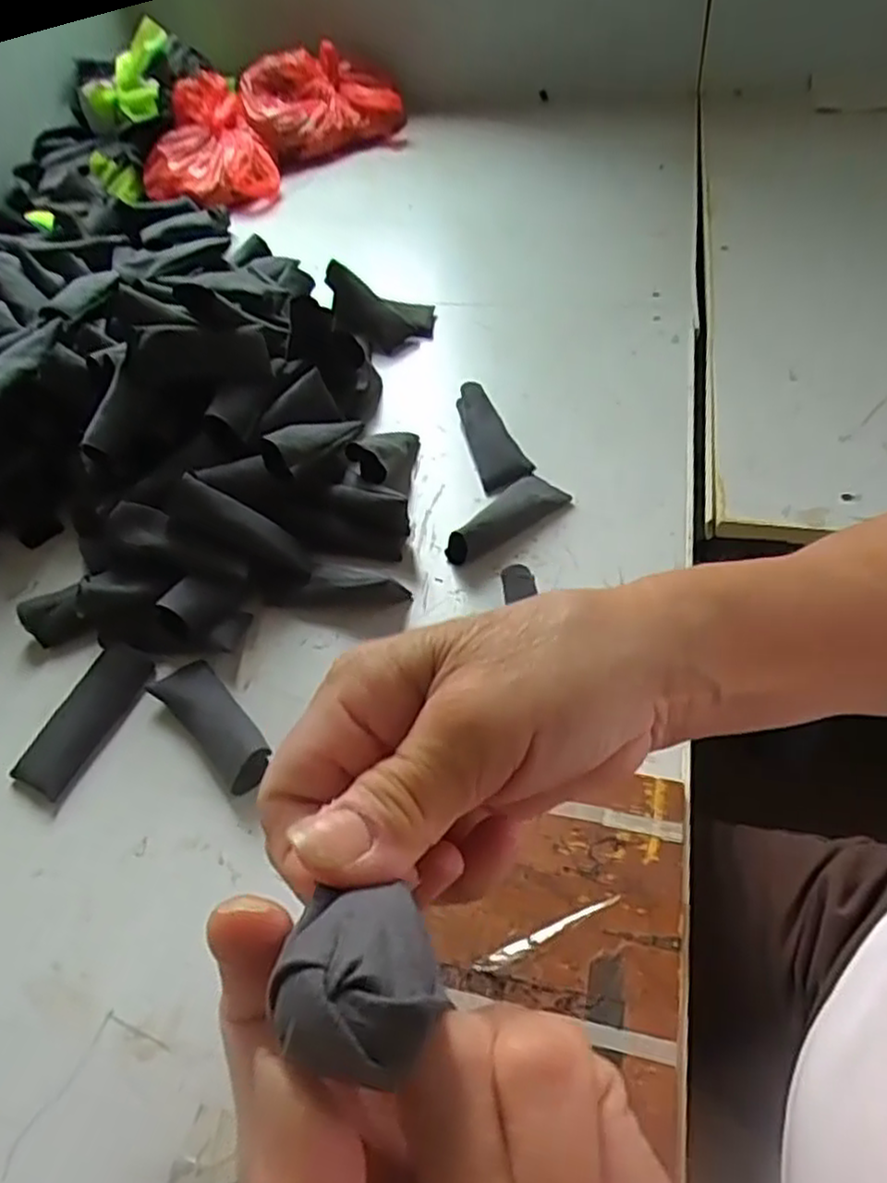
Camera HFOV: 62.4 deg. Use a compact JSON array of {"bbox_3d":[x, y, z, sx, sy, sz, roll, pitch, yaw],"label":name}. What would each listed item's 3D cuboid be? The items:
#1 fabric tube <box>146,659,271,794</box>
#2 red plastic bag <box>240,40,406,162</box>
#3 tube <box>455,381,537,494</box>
[{"bbox_3d":[-0.145,0.083,0.468,0.037,0.024,0.104,-37,57,-22],"label":"fabric tube"},{"bbox_3d":[-0.164,-0.650,0.984,0.184,0.106,0.133,-23,53,-12],"label":"red plastic bag"},{"bbox_3d":[0.038,-0.130,0.611,0.039,0.034,0.106,-17,52,-7],"label":"tube"}]

